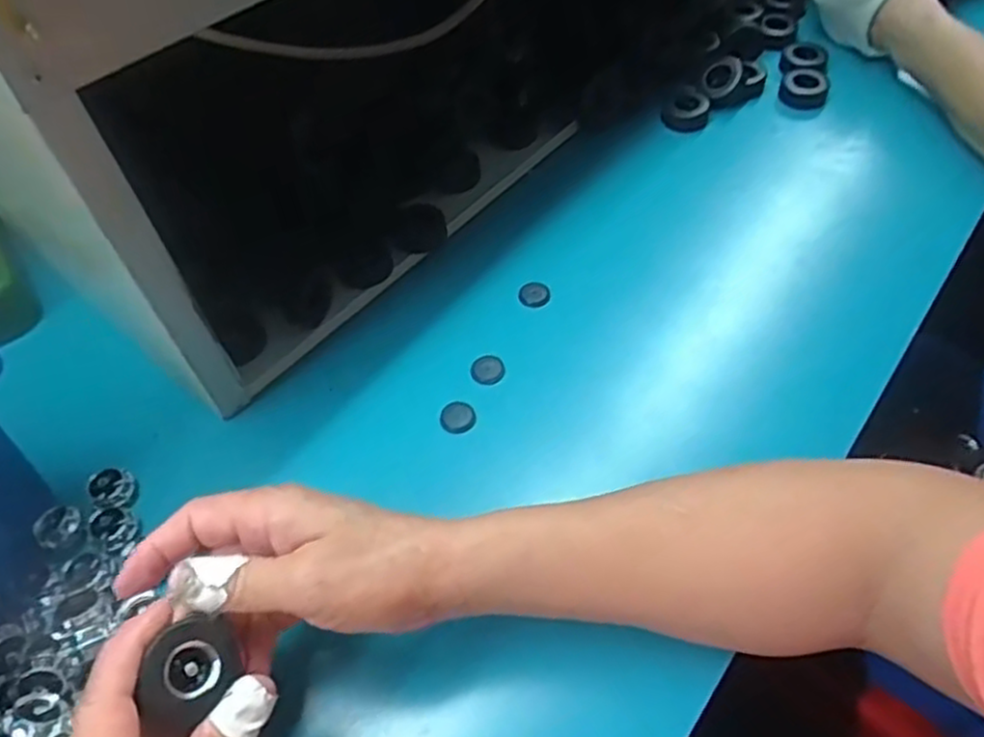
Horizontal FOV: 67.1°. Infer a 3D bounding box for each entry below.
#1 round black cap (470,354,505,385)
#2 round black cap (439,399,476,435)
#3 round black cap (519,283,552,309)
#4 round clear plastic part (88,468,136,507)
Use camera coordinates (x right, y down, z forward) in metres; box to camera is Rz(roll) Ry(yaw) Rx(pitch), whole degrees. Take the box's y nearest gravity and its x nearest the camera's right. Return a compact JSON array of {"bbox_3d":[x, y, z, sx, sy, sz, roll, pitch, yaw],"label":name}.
[{"bbox_3d":[-0.003,0.001,0.453,0.020,0.004,0.018,1,54,1],"label":"round black cap"},{"bbox_3d":[-0.020,0.029,0.435,0.021,0.006,0.023,0,54,0],"label":"round black cap"},{"bbox_3d":[0.028,-0.049,0.490,0.020,0.004,0.019,0,54,0],"label":"round black cap"},{"bbox_3d":[-0.211,0.066,0.412,0.022,0.011,0.022,0,54,0],"label":"round clear plastic part"}]

